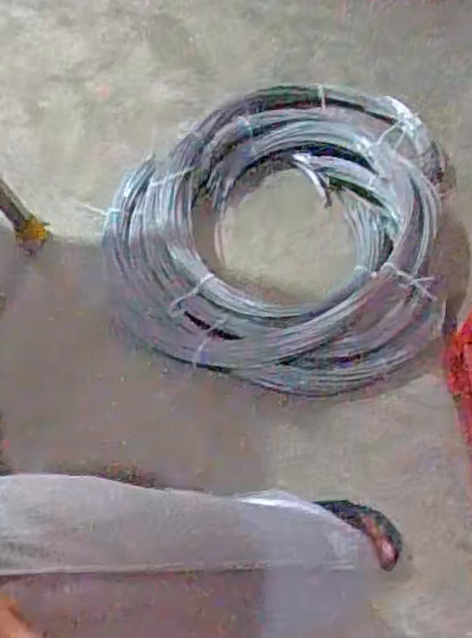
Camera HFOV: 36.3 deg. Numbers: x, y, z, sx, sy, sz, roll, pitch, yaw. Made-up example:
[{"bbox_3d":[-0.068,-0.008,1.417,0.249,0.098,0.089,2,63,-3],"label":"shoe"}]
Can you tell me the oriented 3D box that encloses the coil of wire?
[{"bbox_3d":[0.075,-0.191,1.310,0.574,0.151,0.620,0,59,0],"label":"coil of wire"}]

